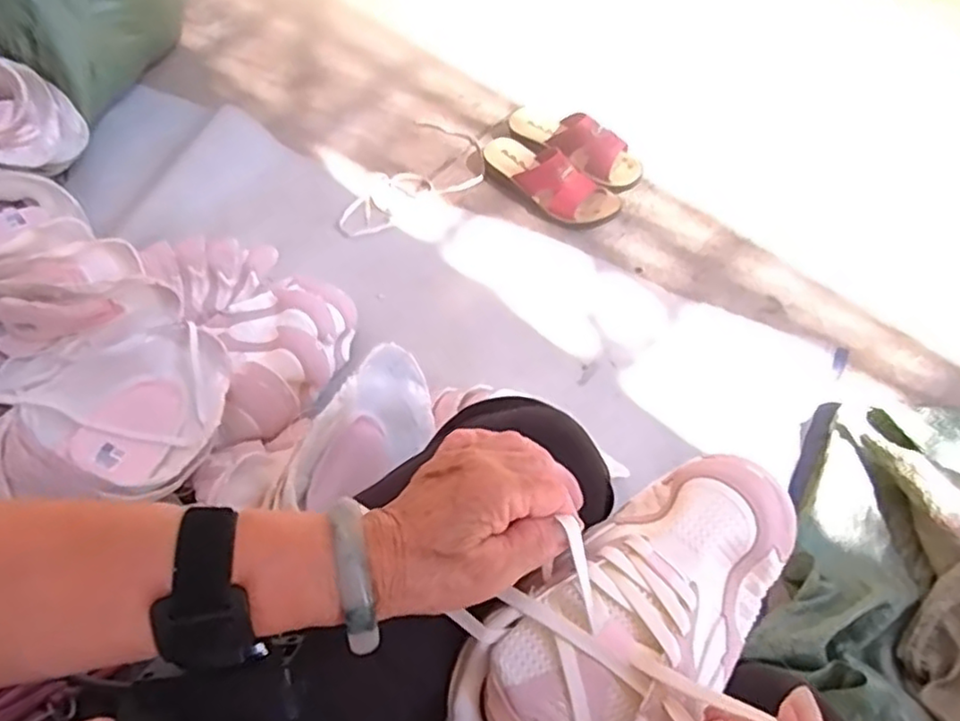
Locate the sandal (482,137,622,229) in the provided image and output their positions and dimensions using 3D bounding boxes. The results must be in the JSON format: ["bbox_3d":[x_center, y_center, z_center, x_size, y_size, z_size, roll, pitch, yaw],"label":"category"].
[{"bbox_3d":[0.097,-0.271,0.986,0.228,0.073,0.080,31,67,19],"label":"sandal"}]

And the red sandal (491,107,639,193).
[{"bbox_3d":[0.134,-0.334,1.029,0.241,0.070,0.073,33,68,20],"label":"red sandal"}]

